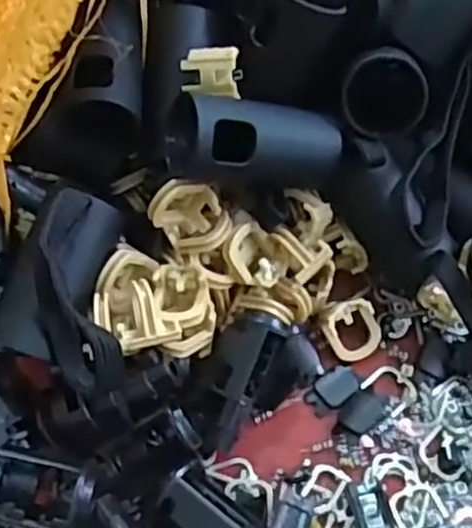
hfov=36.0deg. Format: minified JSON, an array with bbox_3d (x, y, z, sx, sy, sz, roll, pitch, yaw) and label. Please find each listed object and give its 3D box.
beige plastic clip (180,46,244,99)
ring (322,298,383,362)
[{"bbox_3d":[-0.009,-0.072,0.272,0.022,0.010,0.016,3,65,1],"label":"beige plastic clip"},{"bbox_3d":[0.048,0.027,0.298,0.025,0.007,0.025,-2,103,-11],"label":"ring"}]

